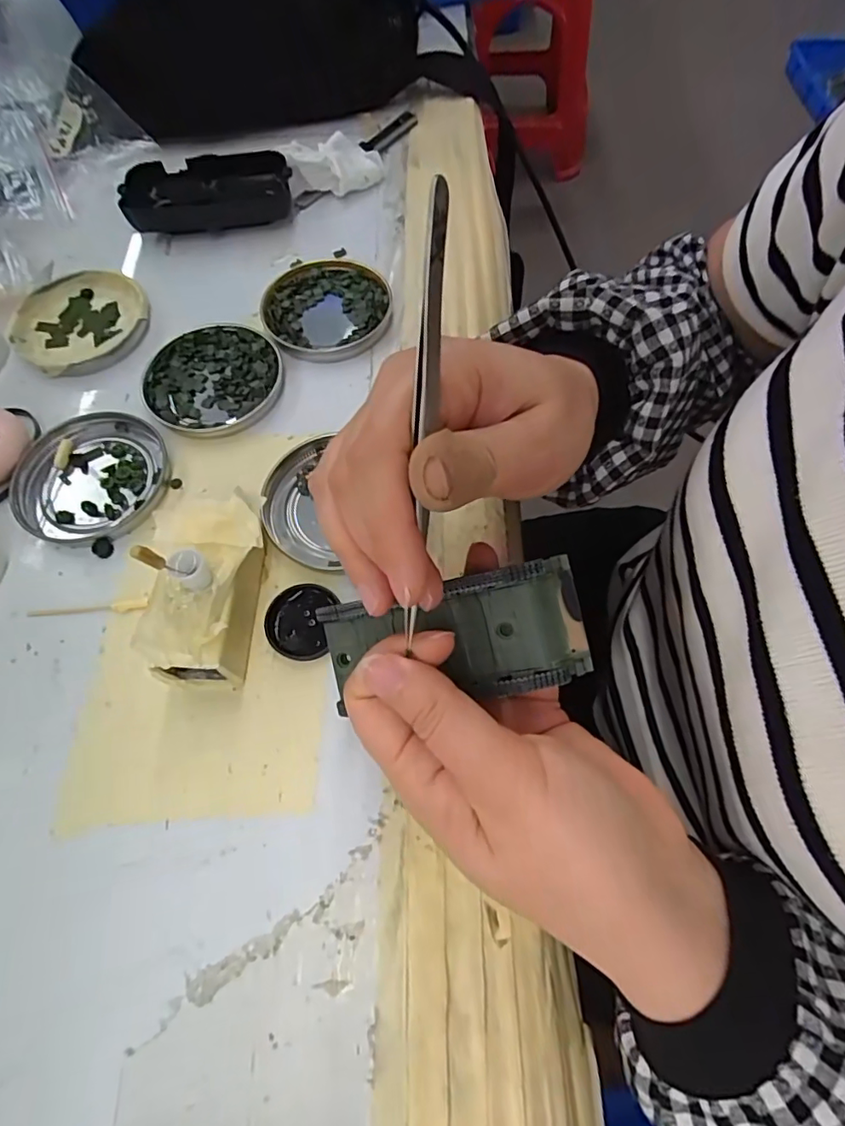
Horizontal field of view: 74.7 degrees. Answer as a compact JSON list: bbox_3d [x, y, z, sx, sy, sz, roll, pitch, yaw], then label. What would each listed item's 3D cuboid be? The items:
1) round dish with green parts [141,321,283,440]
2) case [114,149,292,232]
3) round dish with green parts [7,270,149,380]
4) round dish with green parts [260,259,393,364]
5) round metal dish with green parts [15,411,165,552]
[{"bbox_3d":[-0.121,-0.107,0.321,0.078,0.008,0.076,-1,65,1],"label":"round dish with green parts"},{"bbox_3d":[-0.147,-0.253,0.379,0.110,0.025,0.041,-10,65,-3],"label":"case"},{"bbox_3d":[-0.213,-0.150,0.345,0.081,0.013,0.078,-1,65,1],"label":"round dish with green parts"},{"bbox_3d":[-0.059,-0.158,0.343,0.077,0.008,0.078,-1,65,1],"label":"round dish with green parts"},{"bbox_3d":[-0.177,-0.046,0.295,0.073,0.007,0.078,-1,65,1],"label":"round metal dish with green parts"}]

